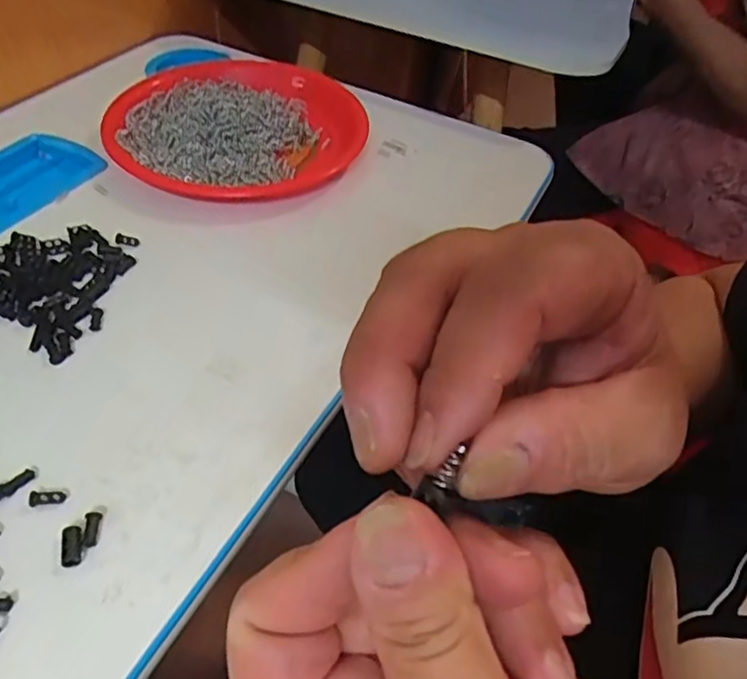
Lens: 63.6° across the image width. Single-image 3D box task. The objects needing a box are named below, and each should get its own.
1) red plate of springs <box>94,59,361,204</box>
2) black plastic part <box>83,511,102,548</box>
[{"bbox_3d":[-0.123,-0.202,0.540,0.214,0.032,0.220,1,49,-1],"label":"red plate of springs"},{"bbox_3d":[-0.141,0.096,0.302,0.006,0.006,0.017,-1,49,-3],"label":"black plastic part"}]

